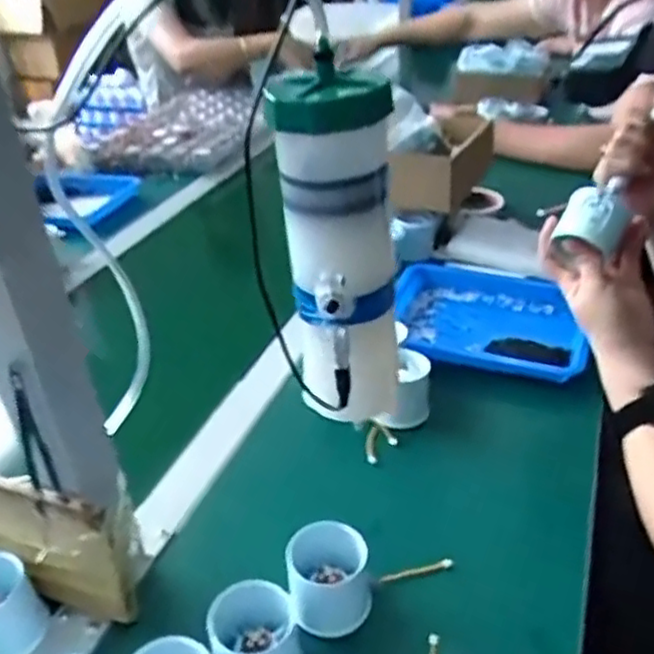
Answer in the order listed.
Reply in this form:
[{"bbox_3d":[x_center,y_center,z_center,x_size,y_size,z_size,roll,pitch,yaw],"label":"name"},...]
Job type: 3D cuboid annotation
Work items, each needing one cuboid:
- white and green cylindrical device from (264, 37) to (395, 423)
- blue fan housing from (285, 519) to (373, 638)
[{"bbox_3d":[0.007,-0.038,0.358,0.053,0.177,0.052,-4,32,2],"label":"white and green cylindrical device"},{"bbox_3d":[0.002,0.168,0.470,0.055,0.050,0.052,-9,33,-6],"label":"blue fan housing"}]

